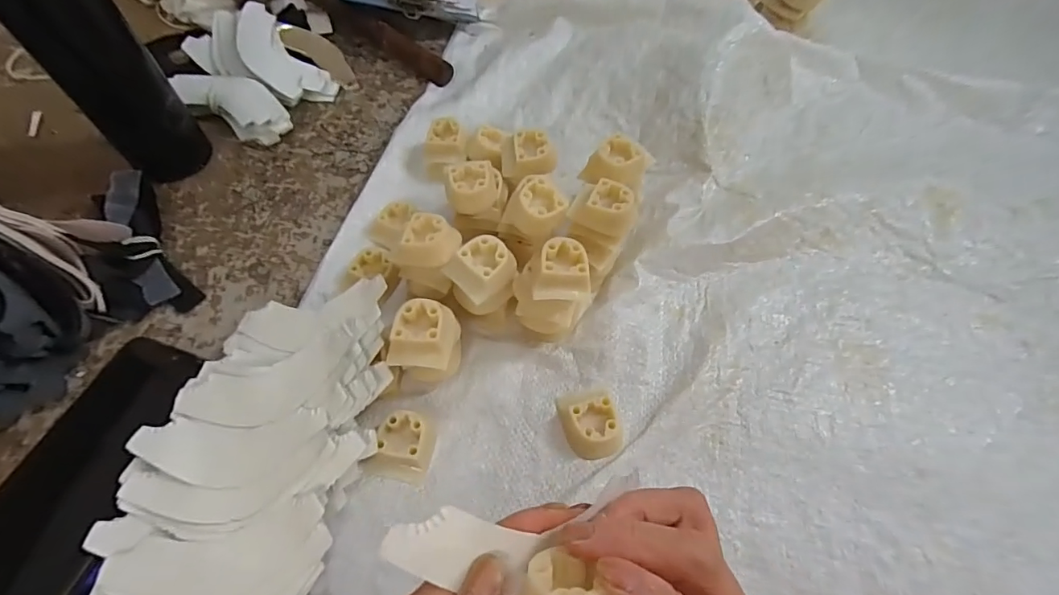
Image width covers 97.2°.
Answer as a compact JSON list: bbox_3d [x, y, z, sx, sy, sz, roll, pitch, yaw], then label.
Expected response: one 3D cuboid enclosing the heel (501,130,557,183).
[{"bbox_3d":[-0.001,-0.117,0.382,0.043,0.024,0.038,3,60,-1],"label":"heel"}]

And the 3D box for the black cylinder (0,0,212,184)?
[{"bbox_3d":[-0.312,-0.179,0.327,0.063,0.225,0.054,-33,67,-20],"label":"black cylinder"}]

